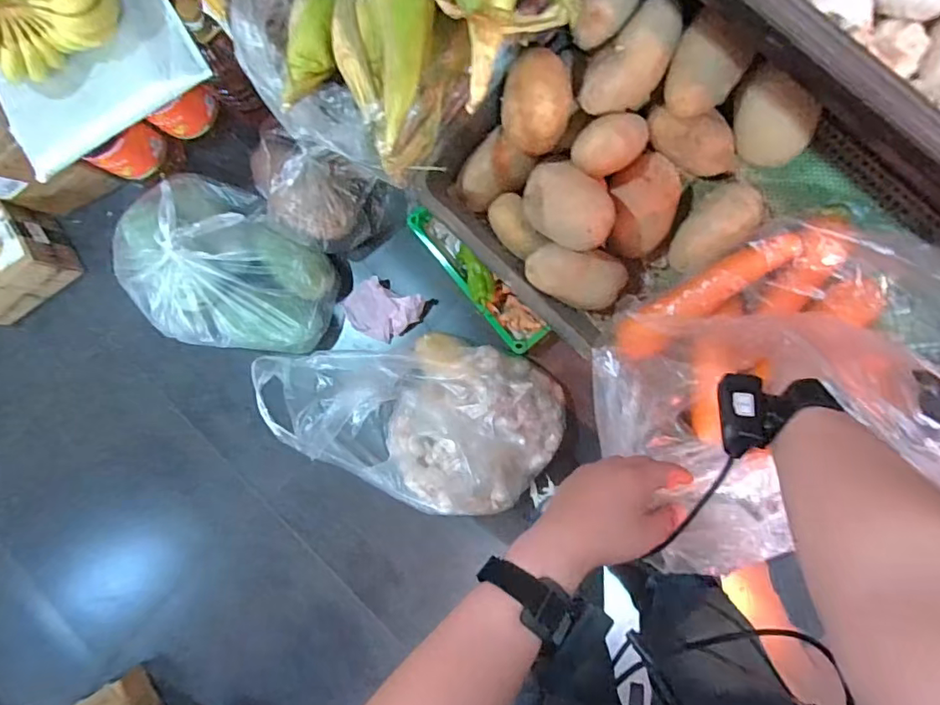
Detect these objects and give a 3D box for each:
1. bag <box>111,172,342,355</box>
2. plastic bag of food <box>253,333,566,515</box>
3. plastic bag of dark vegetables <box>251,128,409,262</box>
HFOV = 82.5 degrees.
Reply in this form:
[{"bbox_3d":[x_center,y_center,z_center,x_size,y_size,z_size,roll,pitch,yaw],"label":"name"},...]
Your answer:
[{"bbox_3d":[-0.550,-0.186,1.204,0.440,0.219,0.343,26,92,5],"label":"bag"},{"bbox_3d":[-0.131,0.147,1.217,0.642,0.217,0.367,13,91,6],"label":"plastic bag of food"},{"bbox_3d":[-0.337,-0.344,1.232,0.320,0.182,0.201,22,92,6],"label":"plastic bag of dark vegetables"}]

